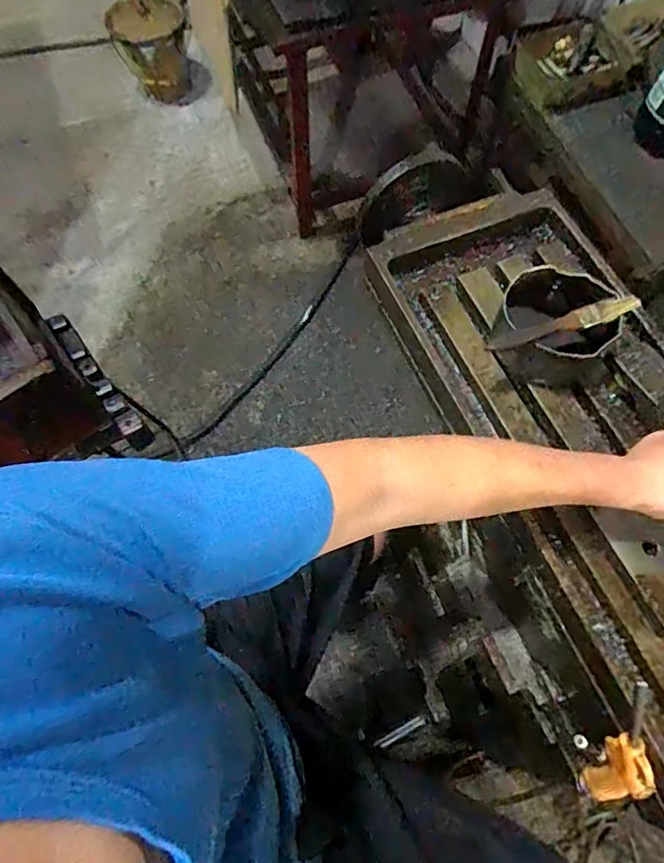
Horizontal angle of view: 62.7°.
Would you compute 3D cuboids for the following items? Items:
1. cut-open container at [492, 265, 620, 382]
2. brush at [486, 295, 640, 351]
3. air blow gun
[{"bbox_3d":[0.211,-0.103,0.545,0.110,0.069,0.112,0,68,0],"label":"cut-open container"},{"bbox_3d":[0.218,-0.099,0.506,0.148,0.015,0.022,-17,69,-7],"label":"brush"},{"bbox_3d":[0.238,0.281,0.462,0.027,0.212,0.057,-9,40,-4],"label":"air blow gun"}]

